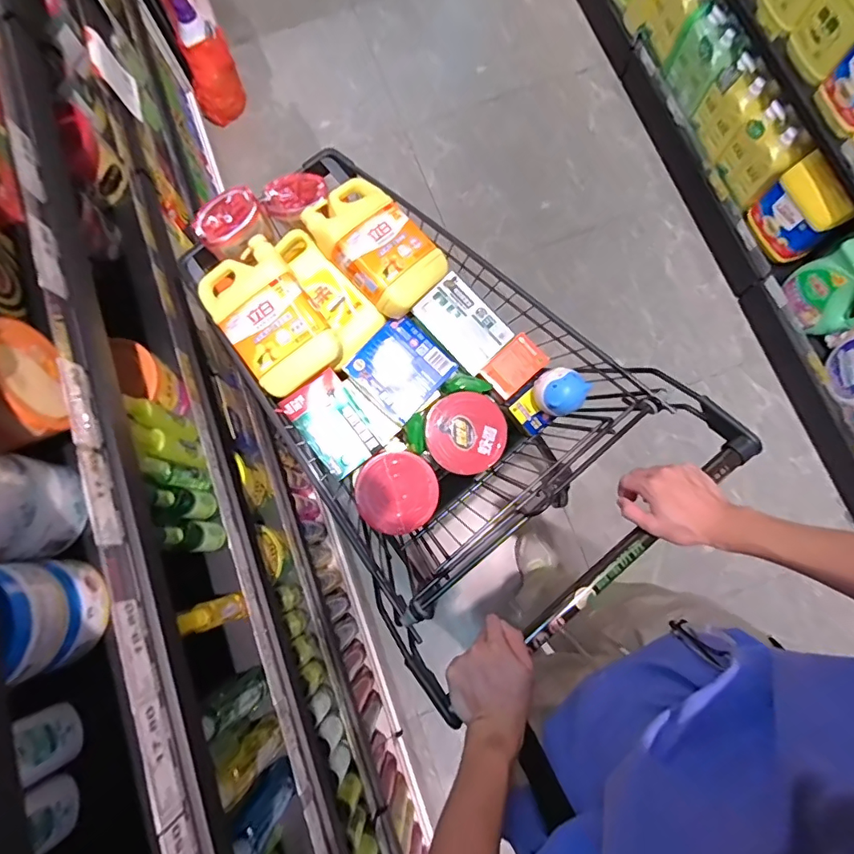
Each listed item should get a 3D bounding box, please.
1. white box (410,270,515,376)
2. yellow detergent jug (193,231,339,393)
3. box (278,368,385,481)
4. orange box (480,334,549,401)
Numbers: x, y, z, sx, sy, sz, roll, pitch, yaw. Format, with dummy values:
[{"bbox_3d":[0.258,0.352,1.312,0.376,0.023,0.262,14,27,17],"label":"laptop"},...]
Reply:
[{"bbox_3d":[0.061,-0.179,0.851,0.096,0.033,0.155,-43,80,-7],"label":"white box"},{"bbox_3d":[-0.253,-0.173,0.803,0.142,0.079,0.219,-36,79,-6],"label":"yellow detergent jug"},{"bbox_3d":[-0.157,-0.004,0.845,0.102,0.036,0.159,-35,102,-5],"label":"box"},{"bbox_3d":[0.149,-0.103,0.849,0.095,0.029,0.069,-40,80,-7],"label":"orange box"}]

